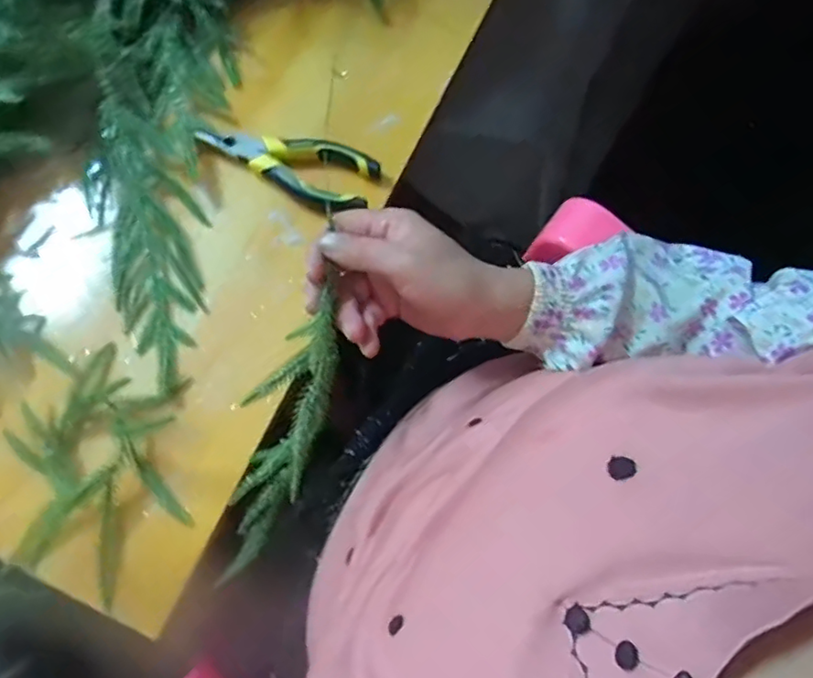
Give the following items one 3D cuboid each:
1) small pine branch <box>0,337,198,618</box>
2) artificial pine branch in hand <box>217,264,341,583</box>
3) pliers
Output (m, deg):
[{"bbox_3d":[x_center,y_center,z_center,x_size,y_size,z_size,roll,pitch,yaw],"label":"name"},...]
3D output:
[{"bbox_3d":[-0.202,0.081,0.394,0.114,0.028,0.151,-20,75,-6],"label":"small pine branch"},{"bbox_3d":[-0.081,0.067,0.394,0.045,0.040,0.189,21,100,5],"label":"artificial pine branch in hand"},{"bbox_3d":[-0.093,-0.136,0.464,0.141,0.017,0.049,16,75,4],"label":"pliers"}]

